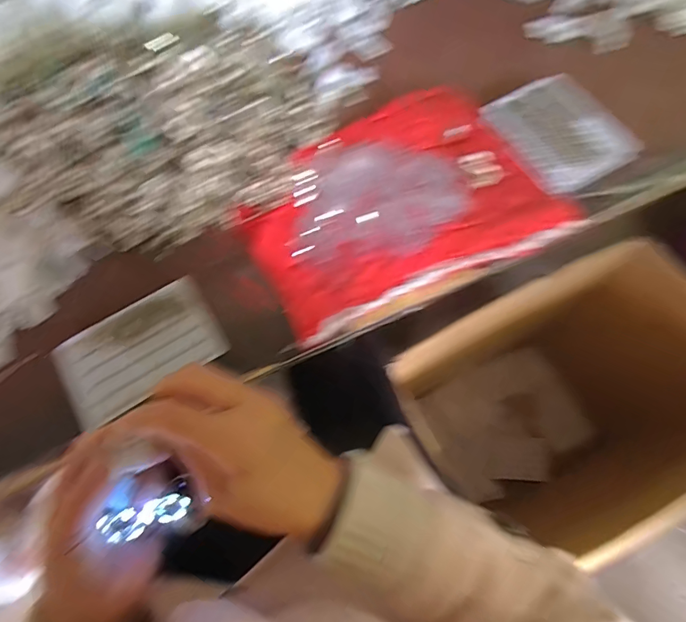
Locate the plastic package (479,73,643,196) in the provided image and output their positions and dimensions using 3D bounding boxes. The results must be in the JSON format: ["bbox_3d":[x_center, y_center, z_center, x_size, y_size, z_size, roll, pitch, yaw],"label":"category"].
[{"bbox_3d":[0.240,-0.201,0.471,0.120,0.013,0.138,-30,70,-10],"label":"plastic package"}]

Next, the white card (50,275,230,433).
[{"bbox_3d":[-0.192,0.036,0.402,0.145,0.008,0.088,-31,71,-10],"label":"white card"}]

